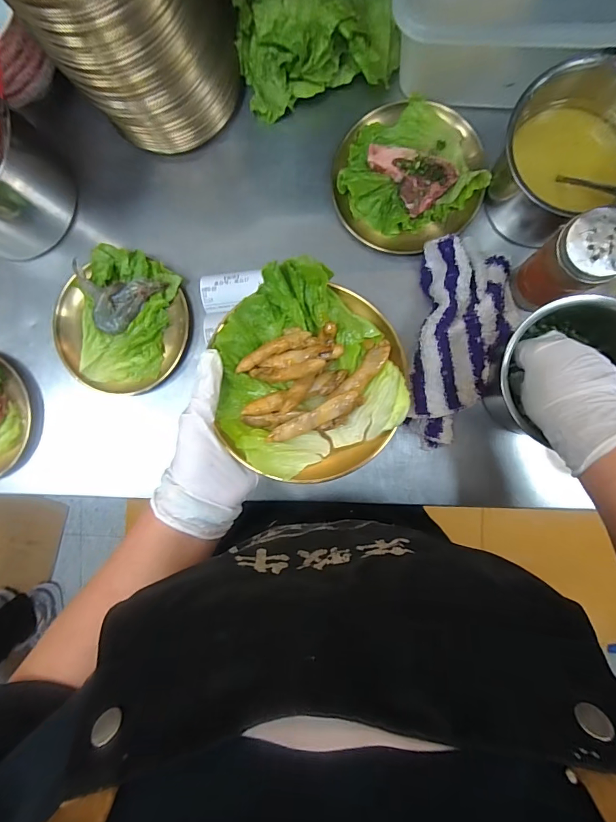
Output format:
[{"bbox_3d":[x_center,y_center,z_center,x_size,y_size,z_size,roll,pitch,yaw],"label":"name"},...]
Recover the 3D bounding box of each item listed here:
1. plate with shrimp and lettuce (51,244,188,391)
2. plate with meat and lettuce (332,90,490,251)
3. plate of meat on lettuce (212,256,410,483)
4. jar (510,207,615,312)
[{"bbox_3d":[-0.222,-0.104,0.478,0.148,0.031,0.161,0,90,6],"label":"plate with shrimp and lettuce"},{"bbox_3d":[0.110,-0.258,0.445,0.164,0.032,0.156,0,90,6],"label":"plate with meat and lettuce"},{"bbox_3d":[0.001,-0.031,0.324,0.147,0.033,0.168,-4,90,6],"label":"plate of meat on lettuce"},{"bbox_3d":[0.239,-0.133,0.379,0.055,0.120,0.055,0,90,6],"label":"jar"}]

